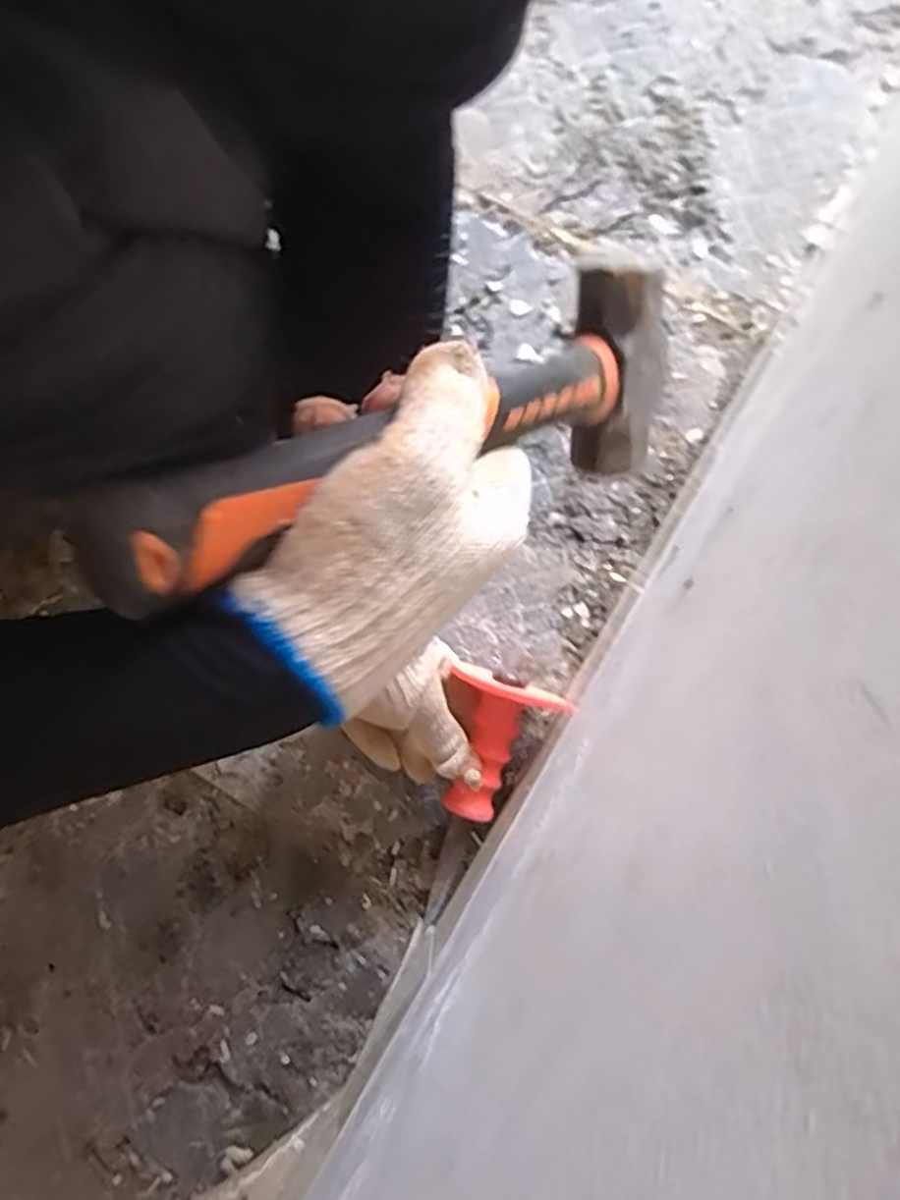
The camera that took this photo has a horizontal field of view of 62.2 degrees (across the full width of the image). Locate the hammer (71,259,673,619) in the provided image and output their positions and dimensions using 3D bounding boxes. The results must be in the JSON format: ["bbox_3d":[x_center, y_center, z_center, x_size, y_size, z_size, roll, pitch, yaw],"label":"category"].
[{"bbox_3d":[-0.007,-0.052,0.298,0.040,0.090,0.272,18,43,42],"label":"hammer"}]

